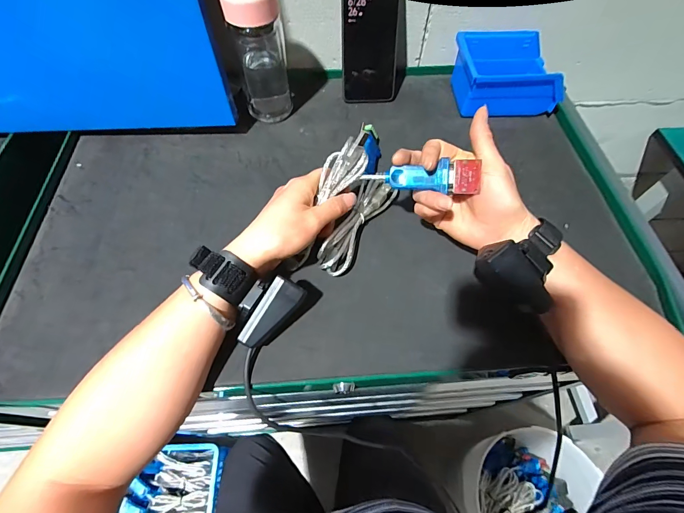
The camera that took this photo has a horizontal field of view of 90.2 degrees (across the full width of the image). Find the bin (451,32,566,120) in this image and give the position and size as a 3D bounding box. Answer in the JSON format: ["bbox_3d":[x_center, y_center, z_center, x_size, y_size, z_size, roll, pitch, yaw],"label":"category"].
[{"bbox_3d":[0.237,-0.265,0.498,0.134,0.067,0.107,-2,59,-2],"label":"bin"}]

